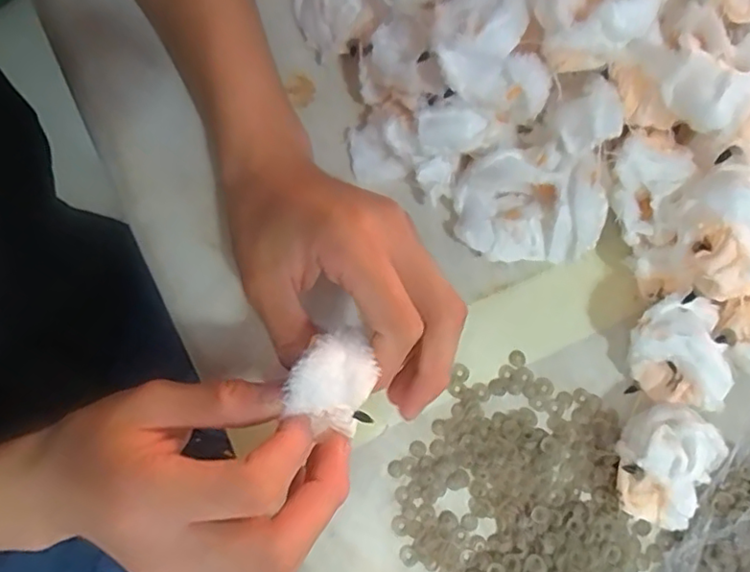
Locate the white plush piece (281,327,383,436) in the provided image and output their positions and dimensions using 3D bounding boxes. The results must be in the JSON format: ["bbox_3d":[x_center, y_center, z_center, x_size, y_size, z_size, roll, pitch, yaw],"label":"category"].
[{"bbox_3d":[-0.017,0.039,0.252,0.031,0.025,0.042,22,80,3],"label":"white plush piece"}]

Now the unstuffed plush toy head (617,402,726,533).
[{"bbox_3d":[0.146,0.091,0.306,0.045,0.037,0.056,29,81,4],"label":"unstuffed plush toy head"}]

